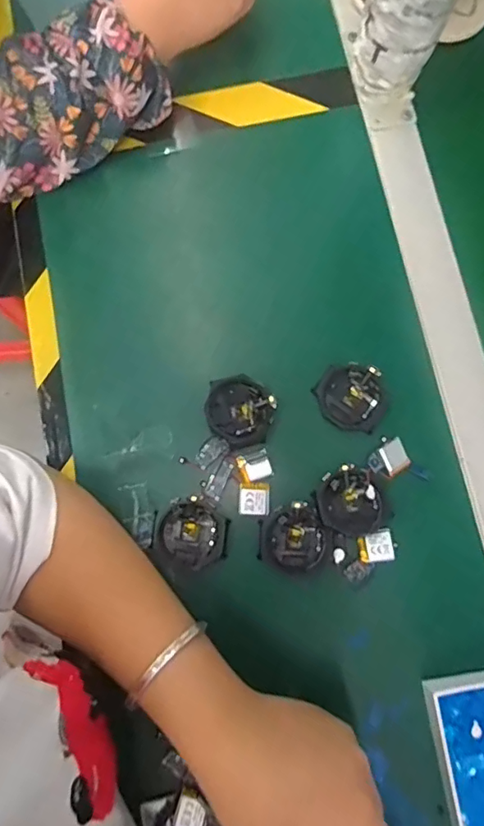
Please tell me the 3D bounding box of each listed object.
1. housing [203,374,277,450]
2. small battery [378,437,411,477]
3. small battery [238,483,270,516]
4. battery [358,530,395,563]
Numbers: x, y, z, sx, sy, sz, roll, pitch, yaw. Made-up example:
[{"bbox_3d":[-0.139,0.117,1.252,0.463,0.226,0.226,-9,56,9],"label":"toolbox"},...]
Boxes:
[{"bbox_3d":[-0.002,-0.001,0.390,0.053,0.012,0.048,39,81,7],"label":"housing"},{"bbox_3d":[0.111,0.032,0.379,0.020,0.006,0.022,-27,80,-5],"label":"small battery"},{"bbox_3d":[0.009,0.062,0.378,0.022,0.004,0.023,4,79,1],"label":"small battery"},{"bbox_3d":[0.095,0.095,0.369,0.025,0.004,0.020,-7,79,-2],"label":"battery"}]

